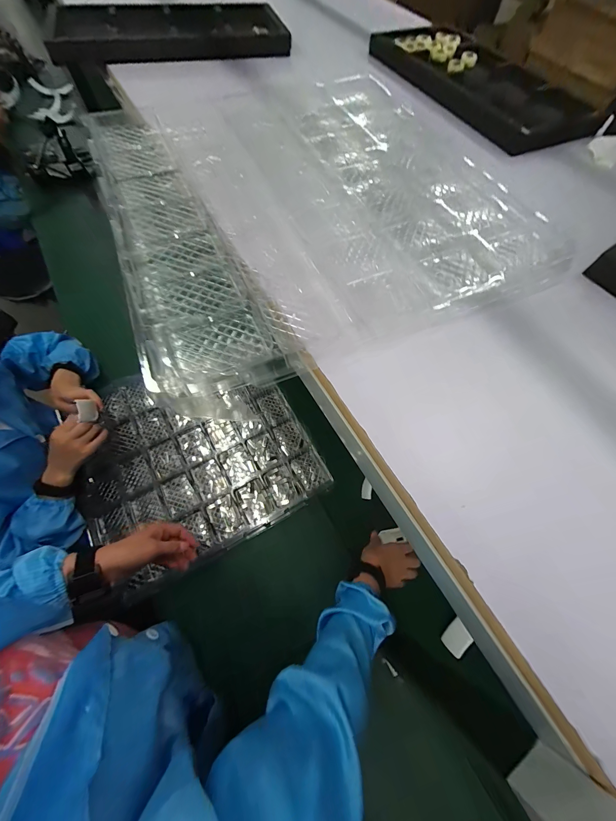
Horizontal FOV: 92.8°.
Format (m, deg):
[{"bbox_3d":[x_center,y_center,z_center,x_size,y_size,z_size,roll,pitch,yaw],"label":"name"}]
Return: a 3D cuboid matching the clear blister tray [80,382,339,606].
[{"bbox_3d":[-0.266,0.096,0.703,0.492,0.027,0.470,-27,70,-14],"label":"clear blister tray"}]

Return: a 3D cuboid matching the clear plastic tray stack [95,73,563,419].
[{"bbox_3d":[0.014,-0.300,0.401,0.527,0.027,0.516,-20,68,-12],"label":"clear plastic tray stack"}]

